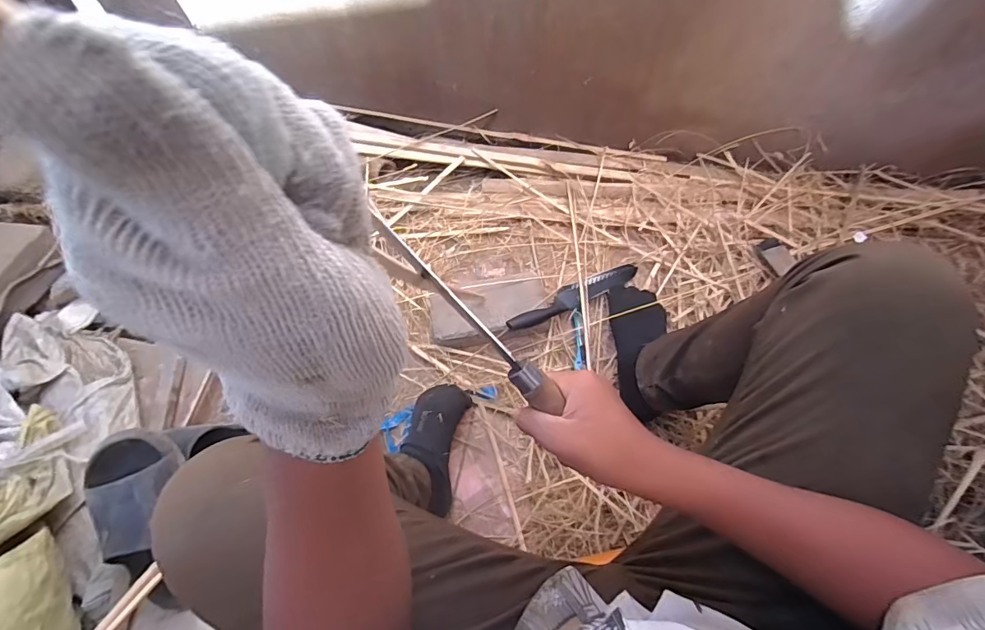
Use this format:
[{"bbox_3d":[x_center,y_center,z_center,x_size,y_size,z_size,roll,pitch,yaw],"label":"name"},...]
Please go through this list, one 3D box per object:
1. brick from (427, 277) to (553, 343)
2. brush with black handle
[{"bbox_3d":[-0.004,-0.001,0.839,0.213,0.067,0.105,-11,70,-2],"label":"brick"},{"bbox_3d":[0.149,-0.036,0.840,0.288,0.034,0.044,-25,70,-22],"label":"brush with black handle"}]

